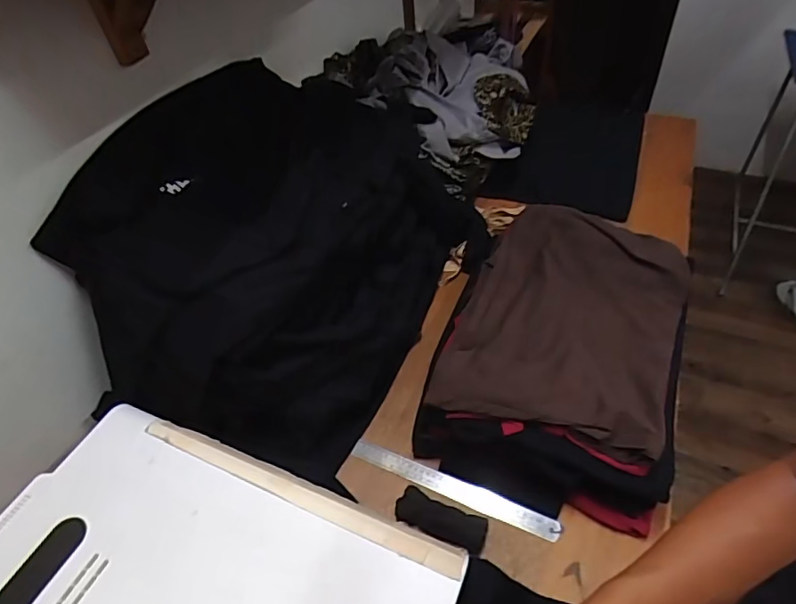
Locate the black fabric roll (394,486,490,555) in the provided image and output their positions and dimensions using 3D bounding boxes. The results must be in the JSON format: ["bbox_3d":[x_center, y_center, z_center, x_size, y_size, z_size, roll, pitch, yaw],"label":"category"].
[{"bbox_3d":[0.060,0.301,0.705,0.123,0.028,0.046,13,47,17],"label":"black fabric roll"}]

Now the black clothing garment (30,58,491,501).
[{"bbox_3d":[-0.160,-0.116,0.878,0.441,0.384,0.627,14,48,19],"label":"black clothing garment"}]

